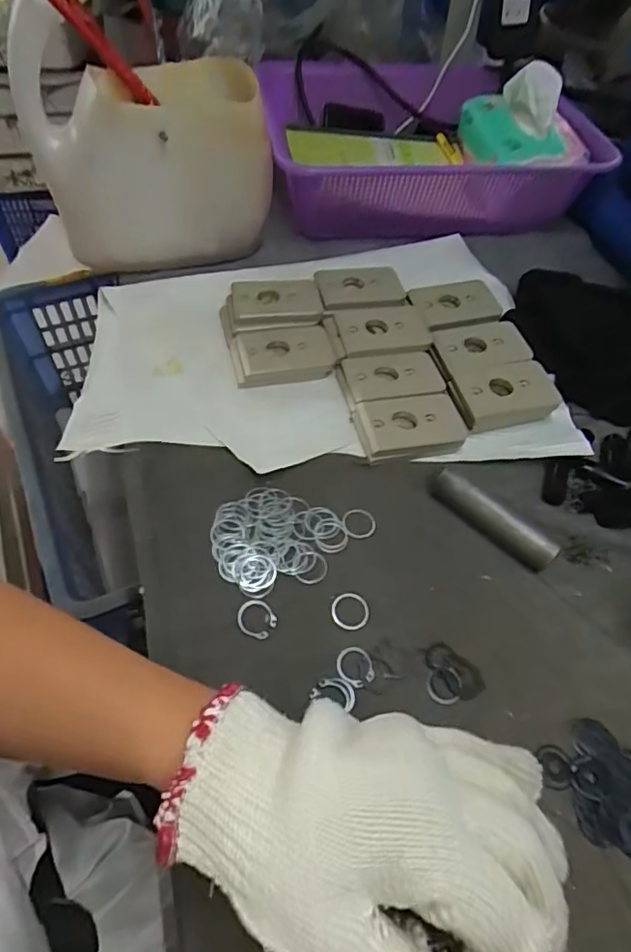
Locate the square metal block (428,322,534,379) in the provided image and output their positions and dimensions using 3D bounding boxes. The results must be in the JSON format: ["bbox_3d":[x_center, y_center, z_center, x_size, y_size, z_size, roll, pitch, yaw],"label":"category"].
[{"bbox_3d":[0.141,-0.109,0.481,0.079,0.012,0.053,-8,55,-10],"label":"square metal block"}]

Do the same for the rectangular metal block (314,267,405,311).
[{"bbox_3d":[0.040,-0.173,0.517,0.075,0.007,0.058,-7,56,-7],"label":"rectangular metal block"}]

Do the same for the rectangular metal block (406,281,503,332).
[{"bbox_3d":[0.128,-0.156,0.509,0.076,0.008,0.054,-8,55,-10],"label":"rectangular metal block"}]

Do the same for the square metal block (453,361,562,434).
[{"bbox_3d":[0.154,-0.064,0.452,0.074,0.023,0.048,-9,55,-11],"label":"square metal block"}]

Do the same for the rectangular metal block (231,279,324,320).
[{"bbox_3d":[-0.035,-0.157,0.505,0.078,0.015,0.045,-5,54,-7],"label":"rectangular metal block"}]

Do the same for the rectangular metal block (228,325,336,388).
[{"bbox_3d":[-0.029,-0.102,0.477,0.082,0.017,0.051,-7,54,-9],"label":"rectangular metal block"}]

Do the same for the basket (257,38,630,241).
[{"bbox_3d":[0.108,-0.389,0.627,0.318,0.102,0.264,-5,54,-8],"label":"basket"}]

